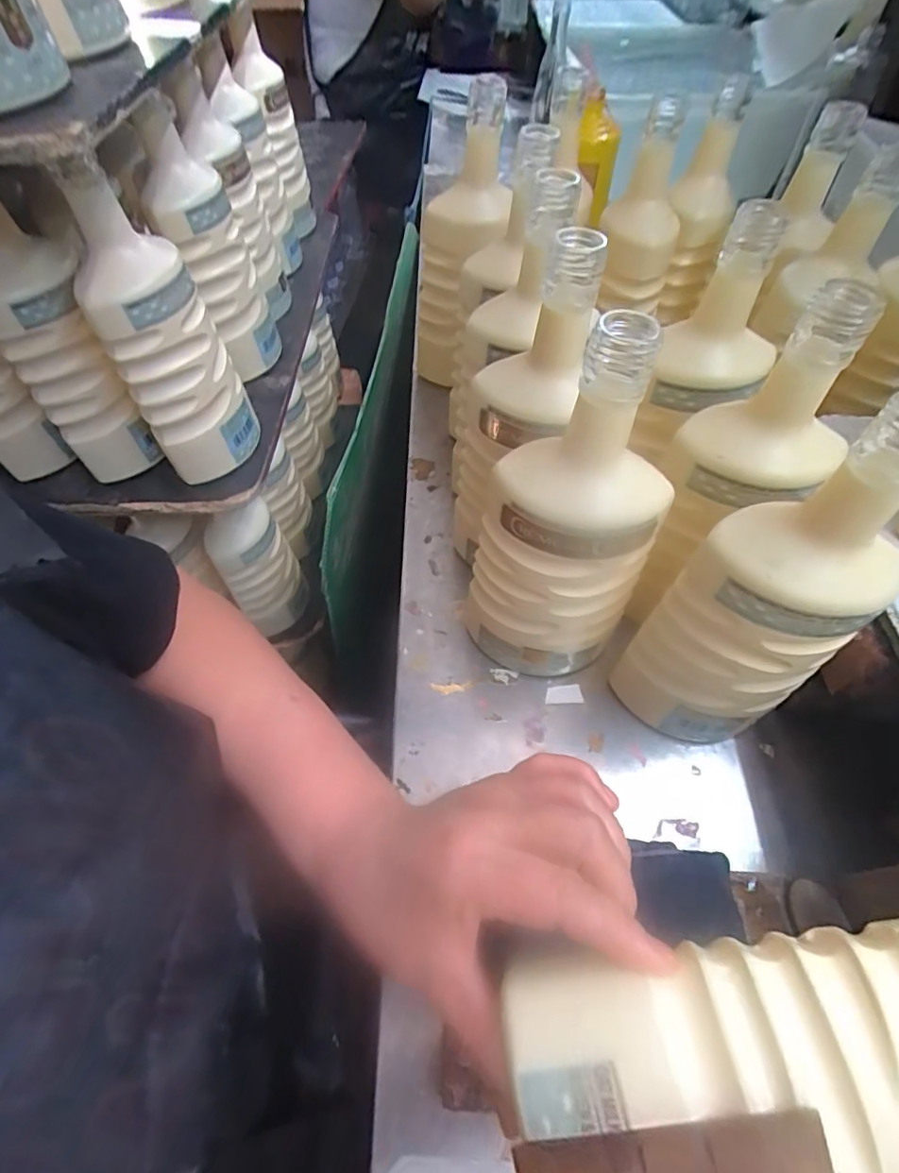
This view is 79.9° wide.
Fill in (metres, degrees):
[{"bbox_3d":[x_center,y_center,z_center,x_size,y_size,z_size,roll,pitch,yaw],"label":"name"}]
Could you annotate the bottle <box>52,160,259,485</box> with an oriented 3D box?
[{"bbox_3d":[-0.220,-0.184,0.424,0.078,0.206,0.063,-18,57,-9],"label":"bottle"}]

